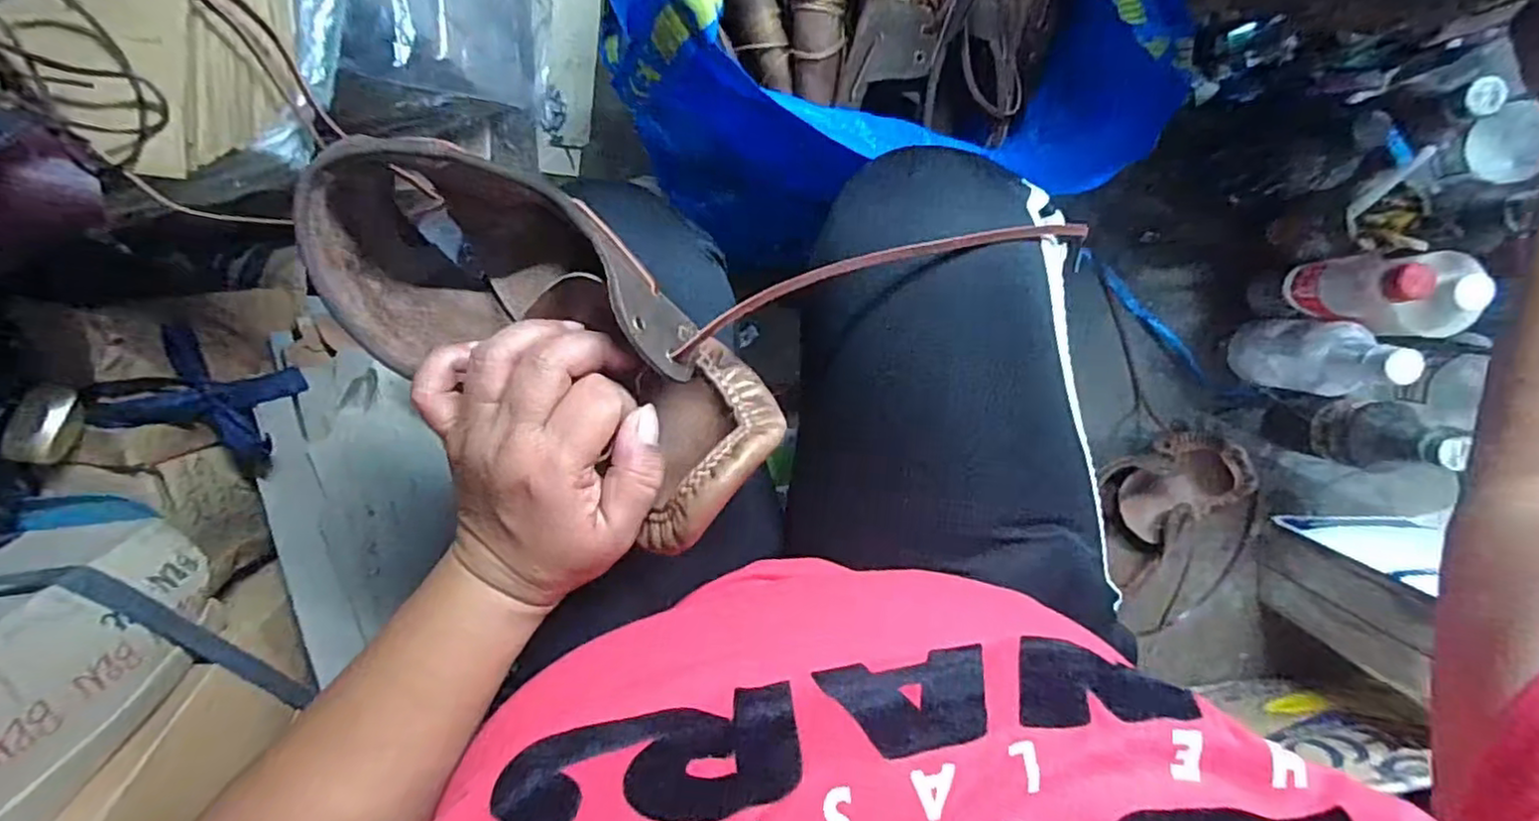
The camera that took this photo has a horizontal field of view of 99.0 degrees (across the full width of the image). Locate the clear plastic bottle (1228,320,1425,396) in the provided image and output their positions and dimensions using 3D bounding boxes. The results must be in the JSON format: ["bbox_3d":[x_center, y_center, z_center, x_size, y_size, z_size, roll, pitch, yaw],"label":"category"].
[{"bbox_3d":[0.513,-0.049,0.623,0.059,0.180,0.069,4,98,5],"label":"clear plastic bottle"}]

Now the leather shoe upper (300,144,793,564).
[{"bbox_3d":[-0.098,-0.035,0.294,0.220,0.087,0.106,33,99,4],"label":"leather shoe upper"}]

